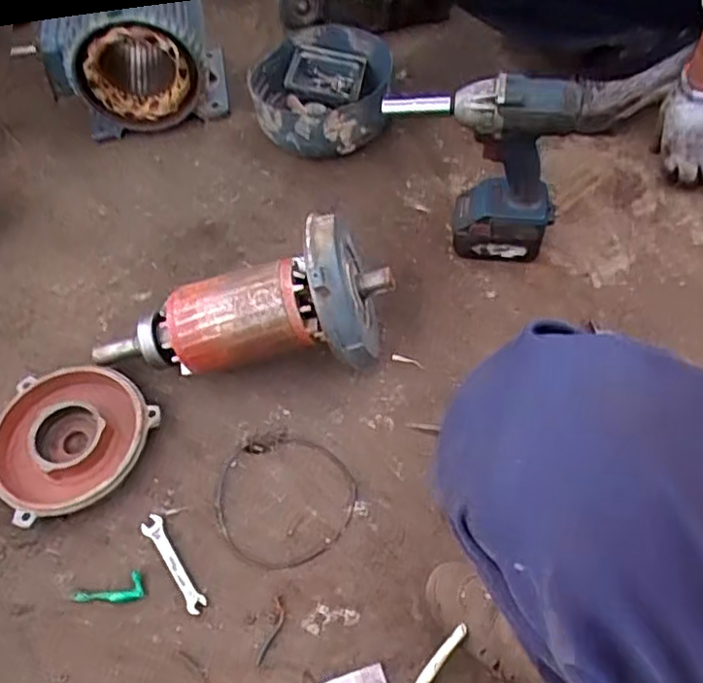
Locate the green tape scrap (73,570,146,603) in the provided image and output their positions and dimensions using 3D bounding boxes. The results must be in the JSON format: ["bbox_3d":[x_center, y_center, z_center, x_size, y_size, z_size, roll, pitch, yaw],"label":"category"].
[{"bbox_3d":[-0.253,0.264,0.692,0.071,0.004,0.028,-17,56,-9],"label":"green tape scrap"}]

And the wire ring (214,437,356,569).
[{"bbox_3d":[-0.076,0.175,0.736,0.159,0.012,0.147,-1,55,2],"label":"wire ring"}]

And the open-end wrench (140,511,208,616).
[{"bbox_3d":[-0.189,0.234,0.705,0.022,0.005,0.117,-32,59,-19],"label":"open-end wrench"}]

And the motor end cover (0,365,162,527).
[{"bbox_3d":[-0.332,0.118,0.775,0.183,0.042,0.186,11,56,10],"label":"motor end cover"}]

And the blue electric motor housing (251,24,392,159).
[{"bbox_3d":[-0.047,-0.388,1.055,0.227,0.103,0.220,1,55,3],"label":"blue electric motor housing"}]

